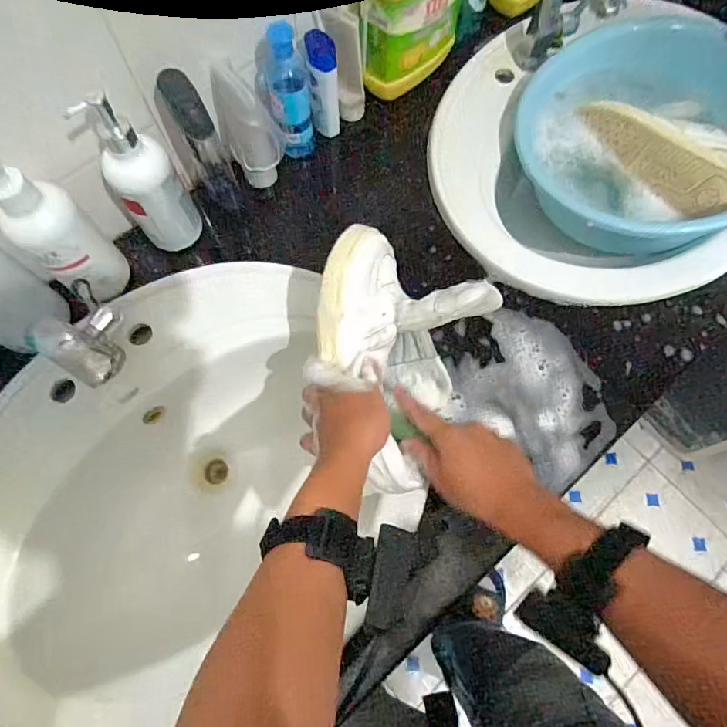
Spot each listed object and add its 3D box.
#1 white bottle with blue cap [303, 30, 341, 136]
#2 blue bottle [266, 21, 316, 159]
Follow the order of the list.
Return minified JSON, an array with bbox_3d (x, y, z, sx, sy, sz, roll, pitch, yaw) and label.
[{"bbox_3d":[-0.051,-0.346,0.612,0.038,0.136,0.040,-5,73,-3],"label":"white bottle with blue cap"},{"bbox_3d":[-0.089,-0.317,0.580,0.051,0.160,0.050,-8,73,-4],"label":"blue bottle"}]

